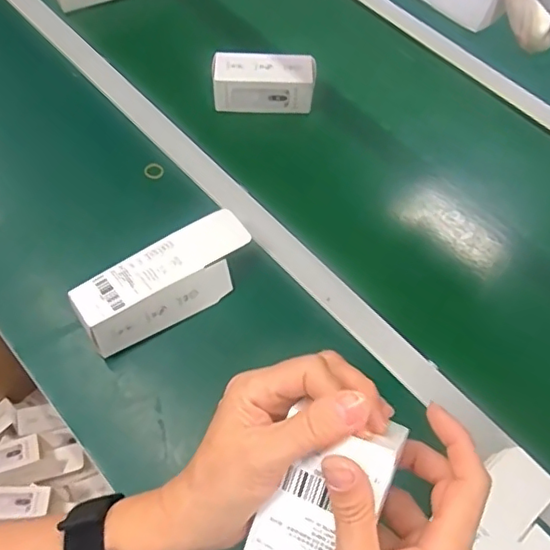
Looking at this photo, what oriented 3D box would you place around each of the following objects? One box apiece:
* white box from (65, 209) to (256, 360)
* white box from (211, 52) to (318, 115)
[{"bbox_3d":[-0.117,0.006,0.628,0.203,0.064,0.075,-34,65,-19],"label":"white box"},{"bbox_3d":[-0.014,-0.276,0.807,0.140,0.063,0.063,5,59,2],"label":"white box"}]

